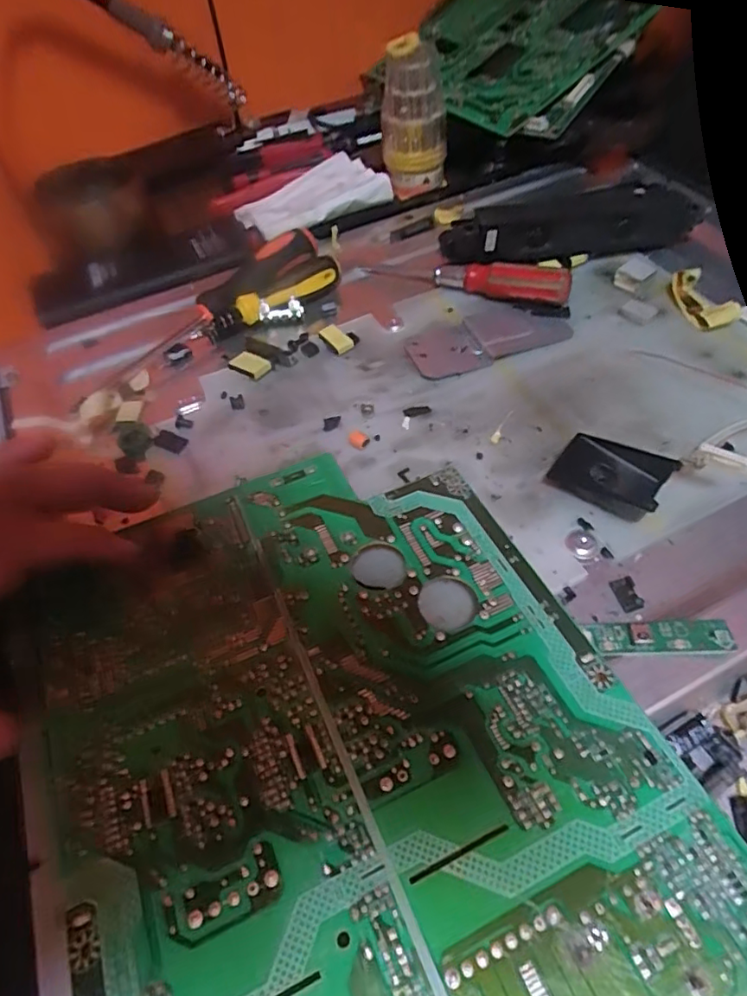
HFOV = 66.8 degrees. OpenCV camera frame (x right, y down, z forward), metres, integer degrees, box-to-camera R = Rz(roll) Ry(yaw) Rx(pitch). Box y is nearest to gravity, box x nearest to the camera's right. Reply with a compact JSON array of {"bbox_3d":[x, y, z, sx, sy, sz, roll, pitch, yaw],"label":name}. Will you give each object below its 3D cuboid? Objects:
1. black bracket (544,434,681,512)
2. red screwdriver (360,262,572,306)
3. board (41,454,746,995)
[{"bbox_3d":[0.112,-0.012,0.267,0.049,0.013,0.028,24,59,20],"label":"black bracket"},{"bbox_3d":[0.055,-0.135,0.349,0.129,0.021,0.019,13,56,13],"label":"red screwdriver"},{"bbox_3d":[0.003,0.106,0.180,0.189,0.012,0.300,-23,56,-12],"label":"board"}]

